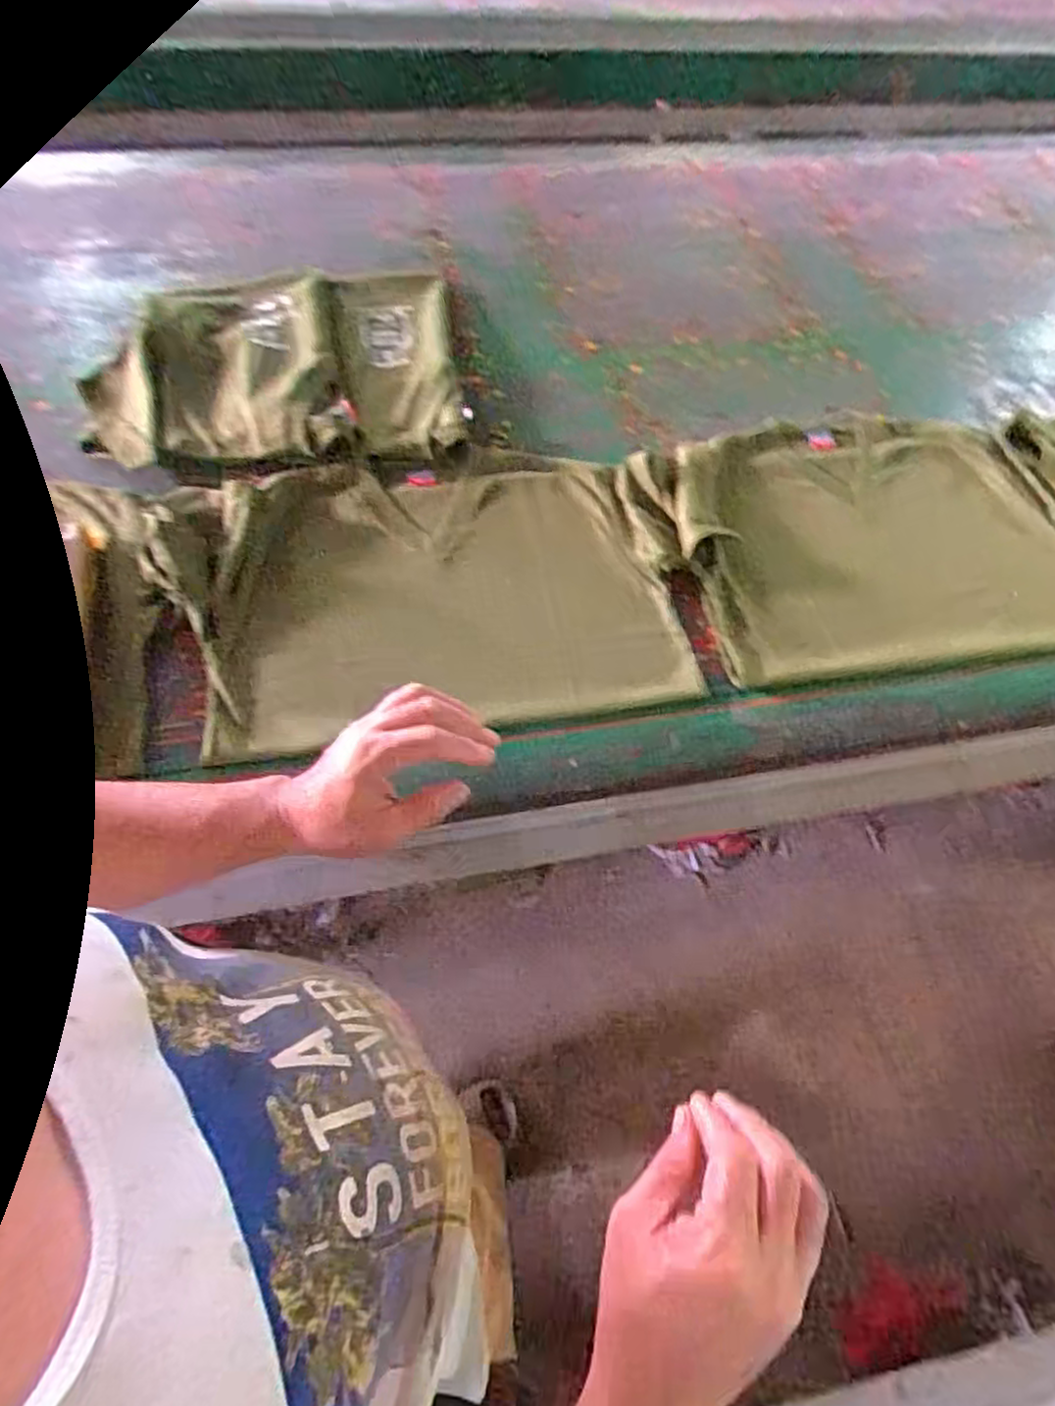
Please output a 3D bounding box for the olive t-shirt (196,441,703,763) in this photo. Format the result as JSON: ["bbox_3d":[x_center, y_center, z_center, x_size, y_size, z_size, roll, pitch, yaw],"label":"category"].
[{"bbox_3d":[-0.096,-0.127,0.778,0.470,0.053,0.347,-9,62,-9],"label":"olive t-shirt"}]

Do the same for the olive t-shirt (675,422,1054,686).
[{"bbox_3d":[0.415,-0.202,0.840,0.481,0.041,0.339,-7,62,-7],"label":"olive t-shirt"}]

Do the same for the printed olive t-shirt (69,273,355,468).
[{"bbox_3d":[-0.386,-0.420,0.892,0.312,0.057,0.345,-14,64,-8],"label":"printed olive t-shirt"}]

